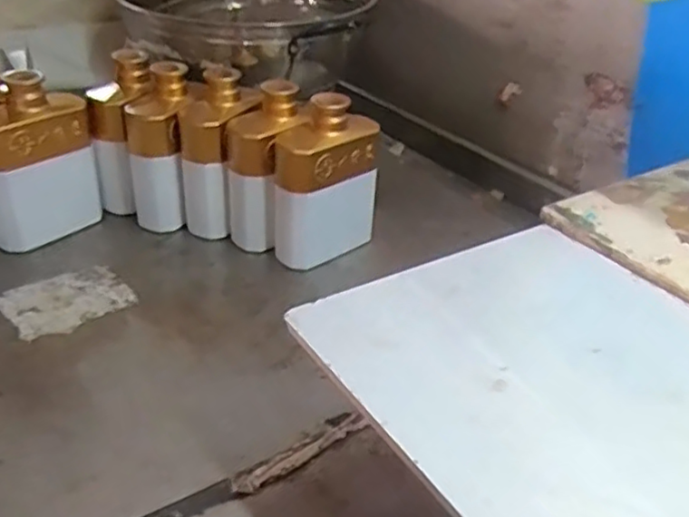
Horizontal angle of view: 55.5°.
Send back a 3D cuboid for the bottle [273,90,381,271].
[{"bbox_3d":[-0.017,-0.071,0.651,0.099,0.180,0.044,-17,37,-31],"label":"bottle"}]

